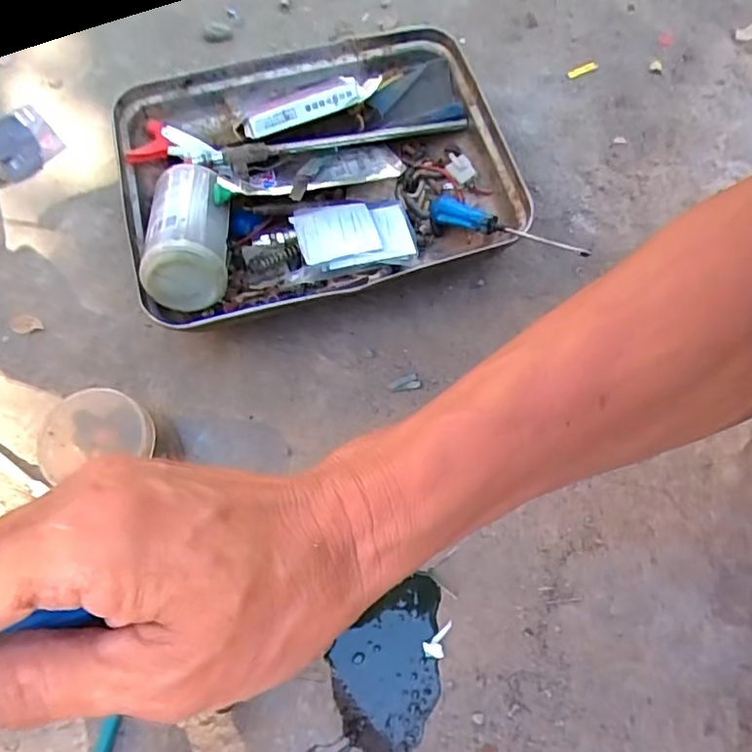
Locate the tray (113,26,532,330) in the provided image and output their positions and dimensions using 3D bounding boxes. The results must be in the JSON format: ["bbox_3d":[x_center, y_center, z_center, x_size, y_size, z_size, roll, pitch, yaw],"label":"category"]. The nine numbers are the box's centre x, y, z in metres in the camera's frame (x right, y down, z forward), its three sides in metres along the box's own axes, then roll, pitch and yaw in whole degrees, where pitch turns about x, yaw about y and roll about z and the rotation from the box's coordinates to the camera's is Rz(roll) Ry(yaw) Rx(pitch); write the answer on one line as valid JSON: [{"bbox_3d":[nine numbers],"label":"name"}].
[{"bbox_3d":[-0.055,-0.187,0.557,0.348,0.106,0.261,-15,67,-4],"label":"tray"}]

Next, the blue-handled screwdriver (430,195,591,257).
[{"bbox_3d":[0.115,-0.134,0.521,0.159,0.020,0.019,28,70,33],"label":"blue-handled screwdriver"}]

